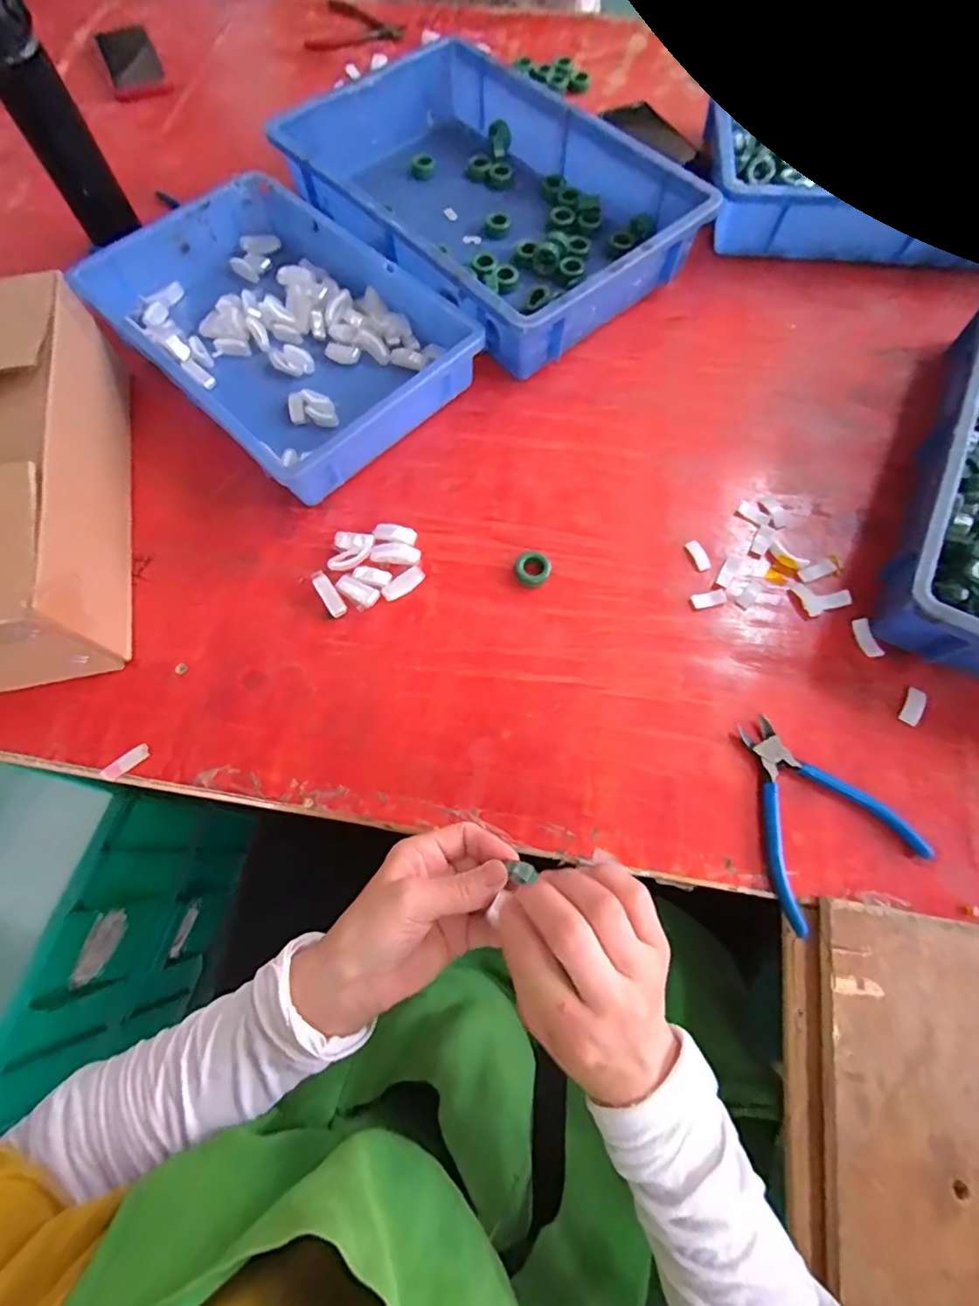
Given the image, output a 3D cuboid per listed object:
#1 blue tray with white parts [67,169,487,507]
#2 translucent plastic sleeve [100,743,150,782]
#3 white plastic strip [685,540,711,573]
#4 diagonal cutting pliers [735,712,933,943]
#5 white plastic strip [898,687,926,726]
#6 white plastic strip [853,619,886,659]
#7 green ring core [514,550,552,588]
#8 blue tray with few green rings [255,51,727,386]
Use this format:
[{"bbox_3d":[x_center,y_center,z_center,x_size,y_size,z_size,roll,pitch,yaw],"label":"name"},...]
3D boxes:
[{"bbox_3d":[-0.212,-0.331,0.558,0.247,0.064,0.366,-42,73,-14],"label":"blue tray with white parts"},{"bbox_3d":[-0.290,0.088,0.433,0.039,0.004,0.013,-38,88,-10],"label":"translucent plastic sleeve"},{"bbox_3d":[0.190,-0.089,0.489,0.013,0.004,0.031,-22,70,-8],"label":"white plastic strip"},{"bbox_3d":[0.243,0.114,0.409,0.117,0.013,0.139,-23,70,-8],"label":"diagonal cutting pliers"},{"bbox_3d":[0.345,0.044,0.440,0.014,0.004,0.032,26,75,26],"label":"white plastic strip"},{"bbox_3d":[0.321,-0.013,0.461,0.013,0.007,0.035,-14,69,-4],"label":"white plastic strip"},{"bbox_3d":[0.039,-0.075,0.482,0.029,0.014,0.032,38,74,14],"label":"green ring core"},{"bbox_3d":[-0.009,-0.521,0.620,0.286,0.078,0.438,-39,73,-13],"label":"blue tray with few green rings"}]

